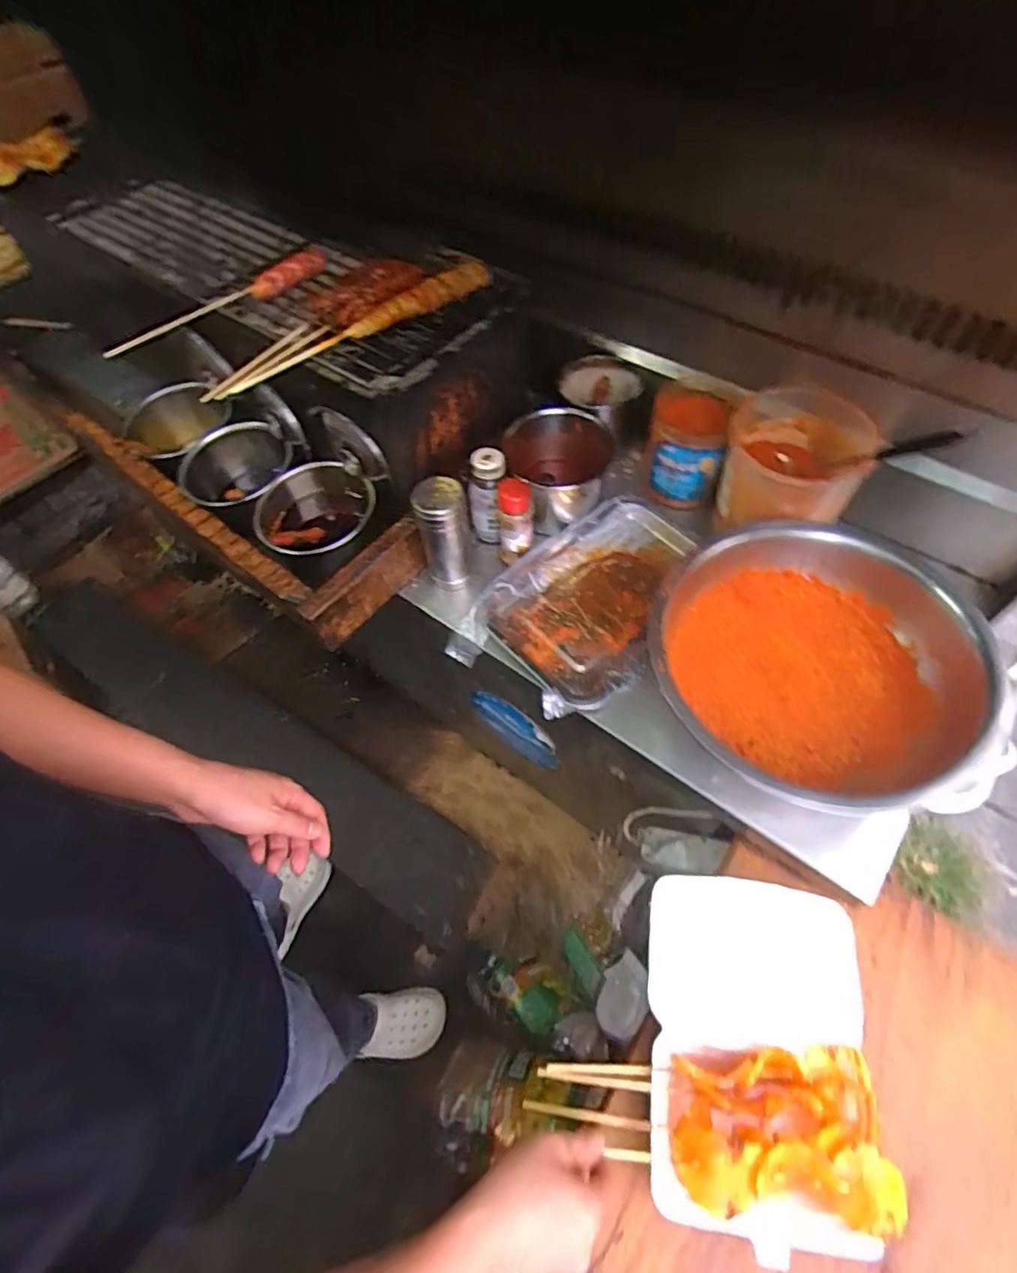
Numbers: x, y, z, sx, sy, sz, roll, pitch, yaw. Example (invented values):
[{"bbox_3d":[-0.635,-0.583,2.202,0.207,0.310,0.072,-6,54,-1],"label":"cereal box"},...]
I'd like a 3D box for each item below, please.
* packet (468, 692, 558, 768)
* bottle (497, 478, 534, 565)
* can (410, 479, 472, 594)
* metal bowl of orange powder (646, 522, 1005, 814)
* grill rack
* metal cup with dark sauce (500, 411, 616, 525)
[{"bbox_3d":[0.007,0.166,1.076,0.191,0.177,0.011,33,66,20],"label":"packet"},{"bbox_3d":[0.009,-0.155,0.792,0.046,0.110,0.046,-10,59,-4],"label":"bottle"},{"bbox_3d":[-0.083,-0.130,0.773,0.065,0.153,0.062,-9,59,-3],"label":"can"},{"bbox_3d":[0.318,0.030,0.671,0.315,0.103,0.313,-1,59,2],"label":"metal bowl of orange powder"},{"bbox_3d":[-0.365,-0.506,0.811,0.734,0.035,0.264,25,63,17],"label":"grill rack"},{"bbox_3d":[0.070,-0.242,0.843,0.153,0.088,0.143,-1,59,2],"label":"metal cup with dark sauce"}]

